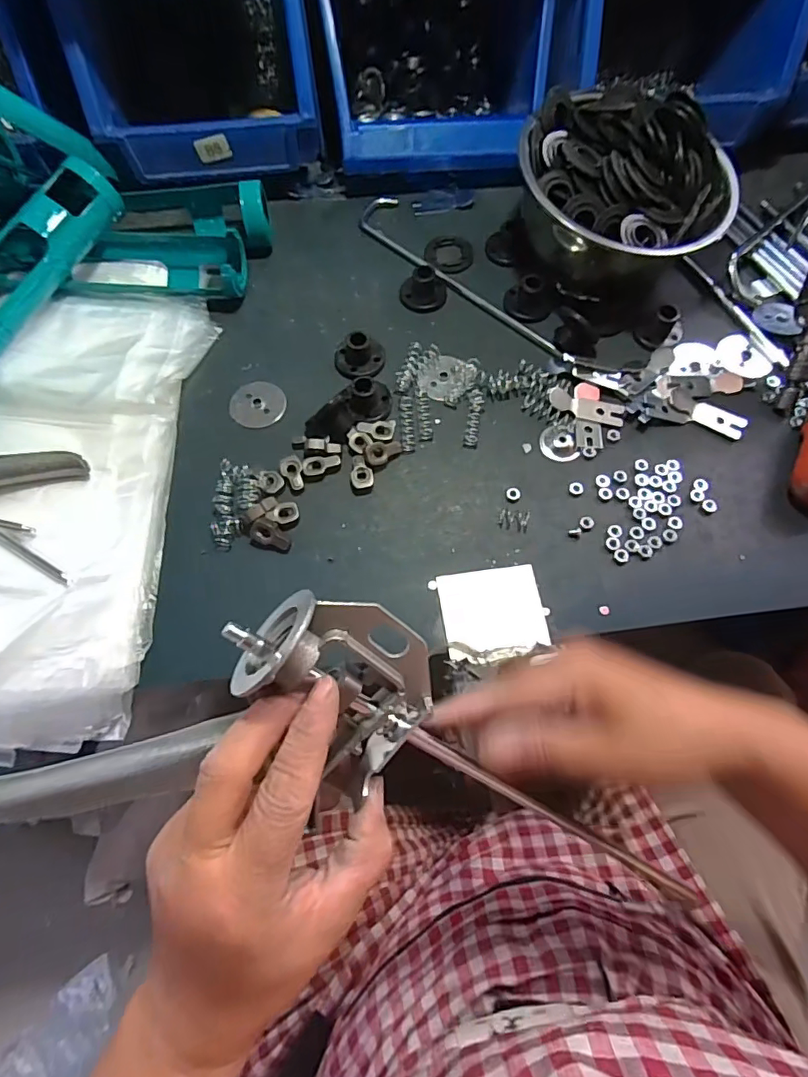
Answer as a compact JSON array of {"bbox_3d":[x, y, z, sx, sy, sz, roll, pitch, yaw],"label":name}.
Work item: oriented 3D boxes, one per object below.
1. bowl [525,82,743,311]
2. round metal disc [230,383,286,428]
[{"bbox_3d":[0.186,-0.297,0.458,0.171,0.098,0.158,1,69,-1],"label":"bowl"},{"bbox_3d":[-0.124,-0.115,0.442,0.046,0.004,0.047,1,69,-1],"label":"round metal disc"}]

